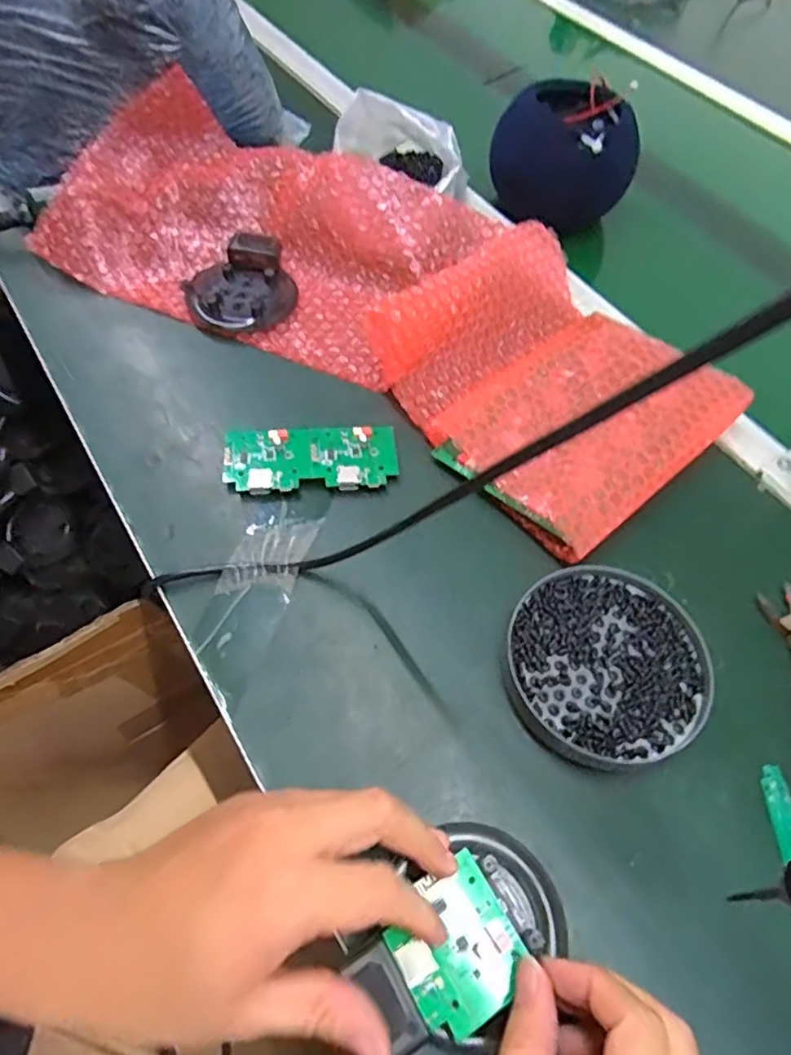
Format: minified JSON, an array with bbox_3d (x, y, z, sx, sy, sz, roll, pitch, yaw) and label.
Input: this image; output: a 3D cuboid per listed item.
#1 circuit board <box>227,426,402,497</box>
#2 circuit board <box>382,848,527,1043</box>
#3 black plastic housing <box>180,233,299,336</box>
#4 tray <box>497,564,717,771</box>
[{"bbox_3d":[-0.059,-0.047,0.436,0.117,0.011,0.050,-3,58,-6],"label":"circuit board"},{"bbox_3d":[0.027,0.187,0.280,0.053,0.004,0.057,-26,64,-19],"label":"circuit board"},{"bbox_3d":[-0.130,-0.203,0.518,0.086,0.019,0.095,-20,62,-15],"label":"black plastic housing"},{"bbox_3d":[0.121,0.078,0.361,0.118,0.014,0.111,2,58,-3],"label":"tray"}]

